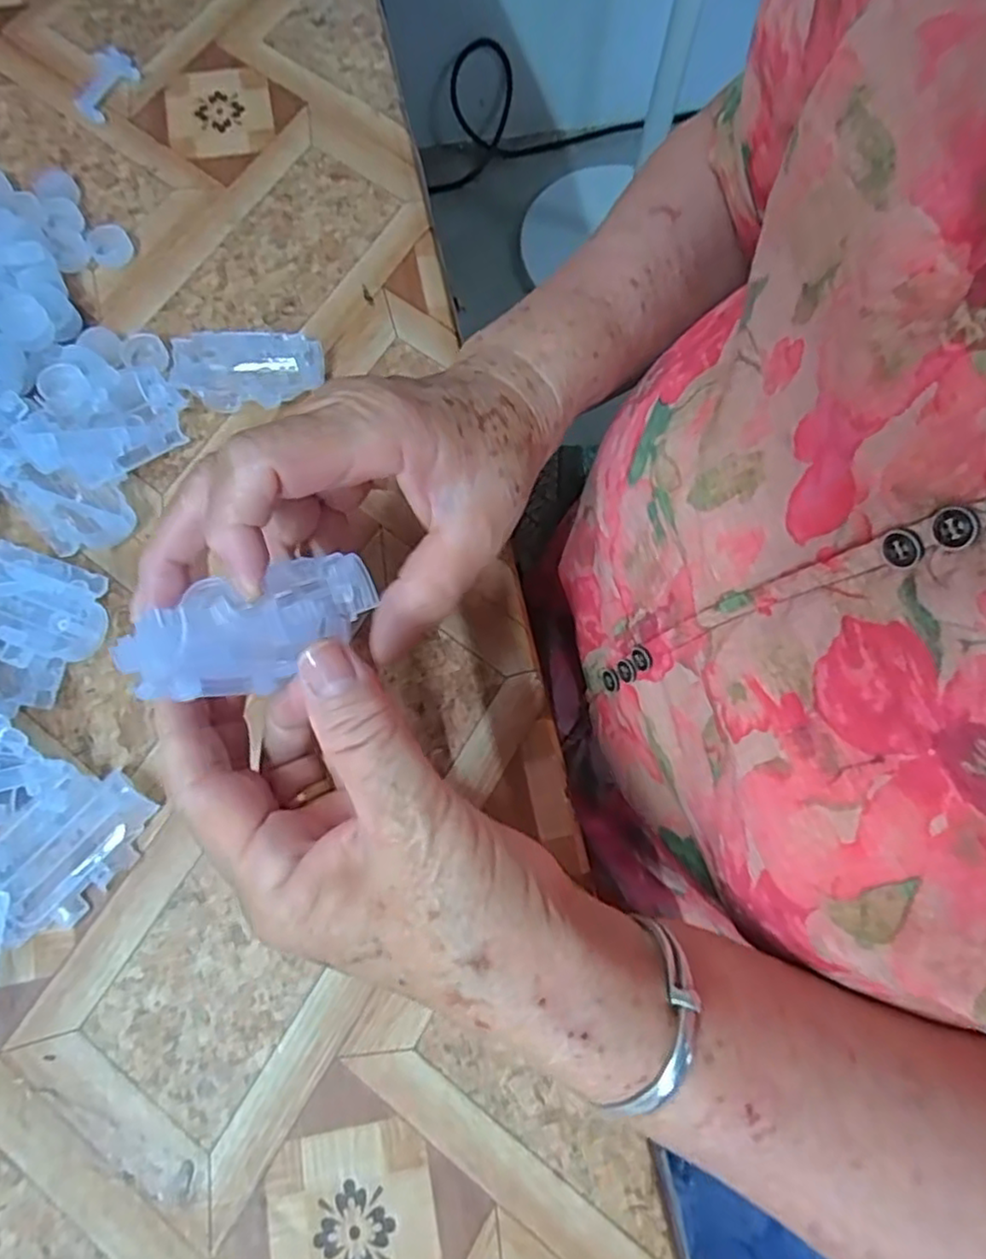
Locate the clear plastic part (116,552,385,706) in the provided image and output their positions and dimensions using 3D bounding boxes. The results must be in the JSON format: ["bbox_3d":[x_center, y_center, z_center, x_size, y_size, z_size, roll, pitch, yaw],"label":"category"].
[{"bbox_3d":[-0.071,-0.001,0.207,0.071,0.043,0.024,-19,74,-8],"label":"clear plastic part"}]

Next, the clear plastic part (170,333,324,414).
[{"bbox_3d":[-0.117,-0.125,0.330,0.069,0.013,0.038,-7,73,-4],"label":"clear plastic part"}]

